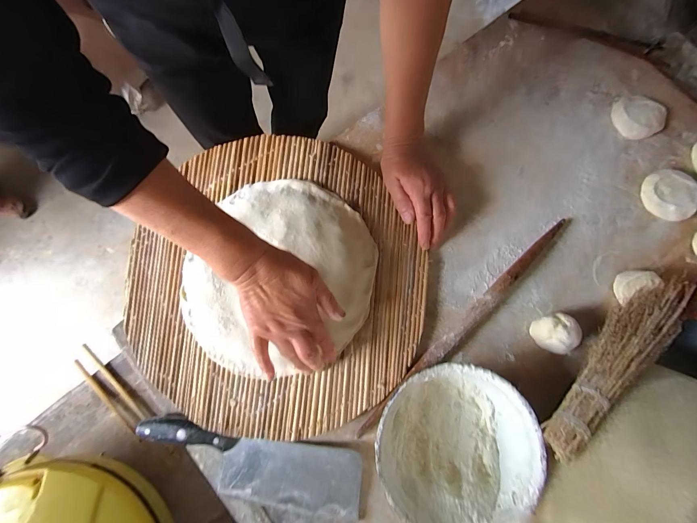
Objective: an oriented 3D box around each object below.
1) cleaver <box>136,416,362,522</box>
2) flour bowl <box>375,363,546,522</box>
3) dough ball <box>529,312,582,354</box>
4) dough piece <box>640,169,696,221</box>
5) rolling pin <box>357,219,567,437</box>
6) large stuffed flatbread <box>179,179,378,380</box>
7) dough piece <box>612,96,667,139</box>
[{"bbox_3d":[-0.123,0.252,0.390,0.276,0.024,0.078,8,78,0],"label":"cleaver"},{"bbox_3d":[0.118,0.207,0.362,0.167,0.054,0.166,0,78,-2],"label":"flour bowl"},{"bbox_3d":[0.260,0.088,0.402,0.039,0.043,0.043,36,79,6],"label":"dough ball"},{"bbox_3d":[0.452,-0.094,0.450,0.072,0.023,0.072,0,78,-2],"label":"dough piece"},{"bbox_3d":[0.156,0.074,0.412,0.384,0.022,0.020,-41,82,-9],"label":"rolling pin"},{"bbox_3d":[-0.087,0.017,0.410,0.232,0.024,0.253,0,78,-2],"label":"large stuffed flatbread"},{"bbox_3d":[0.431,-0.216,0.474,0.071,0.017,0.067,-16,79,-5],"label":"dough piece"}]

